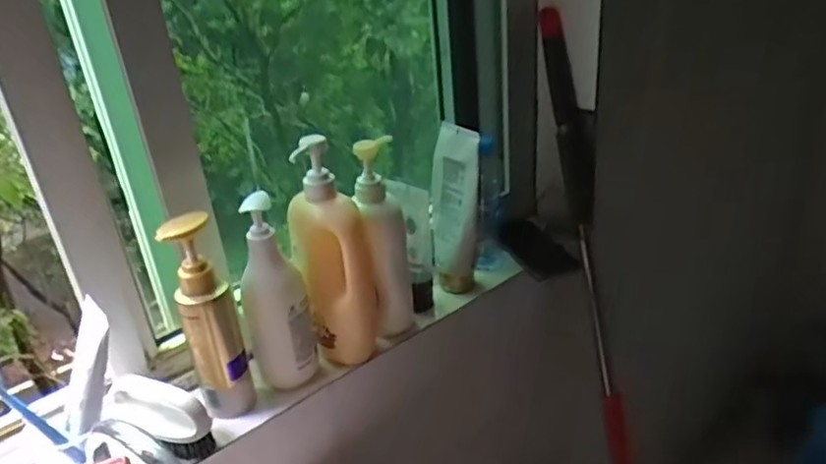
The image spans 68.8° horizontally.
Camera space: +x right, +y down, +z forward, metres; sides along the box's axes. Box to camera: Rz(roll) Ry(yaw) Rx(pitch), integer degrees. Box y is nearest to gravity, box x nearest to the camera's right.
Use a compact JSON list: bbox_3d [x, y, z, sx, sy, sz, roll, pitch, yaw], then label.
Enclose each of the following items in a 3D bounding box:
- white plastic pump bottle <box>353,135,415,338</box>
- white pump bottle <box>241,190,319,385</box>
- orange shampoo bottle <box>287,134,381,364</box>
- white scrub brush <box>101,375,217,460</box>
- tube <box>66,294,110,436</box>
[{"bbox_3d":[-0.032,0.015,0.722,0.051,0.241,0.065,-6,27,-1],"label":"white plastic pump bottle"},{"bbox_3d":[-0.151,0.068,0.656,0.071,0.216,0.051,-13,28,-15],"label":"white pump bottle"},{"bbox_3d":[-0.090,0.026,0.678,0.083,0.257,0.048,-10,27,-10],"label":"orange shampoo bottle"},{"bbox_3d":[-0.263,0.192,0.622,0.121,0.068,0.042,11,31,30],"label":"white scrub brush"},{"bbox_3d":[-0.298,0.127,0.557,0.017,0.127,0.050,3,14,-46],"label":"tube"}]

